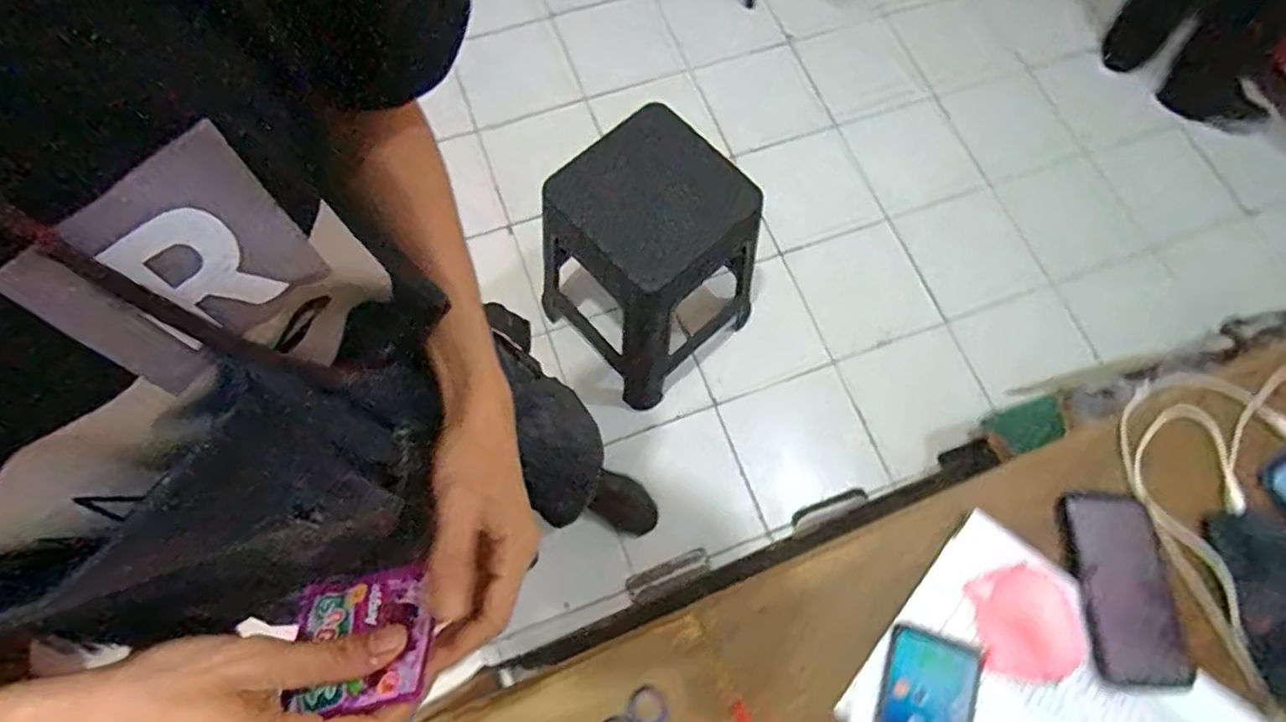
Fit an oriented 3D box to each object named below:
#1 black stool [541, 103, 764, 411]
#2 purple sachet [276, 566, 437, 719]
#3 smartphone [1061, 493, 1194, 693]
[{"bbox_3d":[0.014,-0.174,1.258,0.319,0.479,0.316,-40,77,-13],"label":"black stool"},{"bbox_3d":[-0.148,0.144,0.333,0.081,0.008,0.069,-9,46,4],"label":"purple sachet"},{"bbox_3d":[0.442,0.207,0.584,0.092,0.008,0.164,2,71,-1],"label":"smartphone"}]

